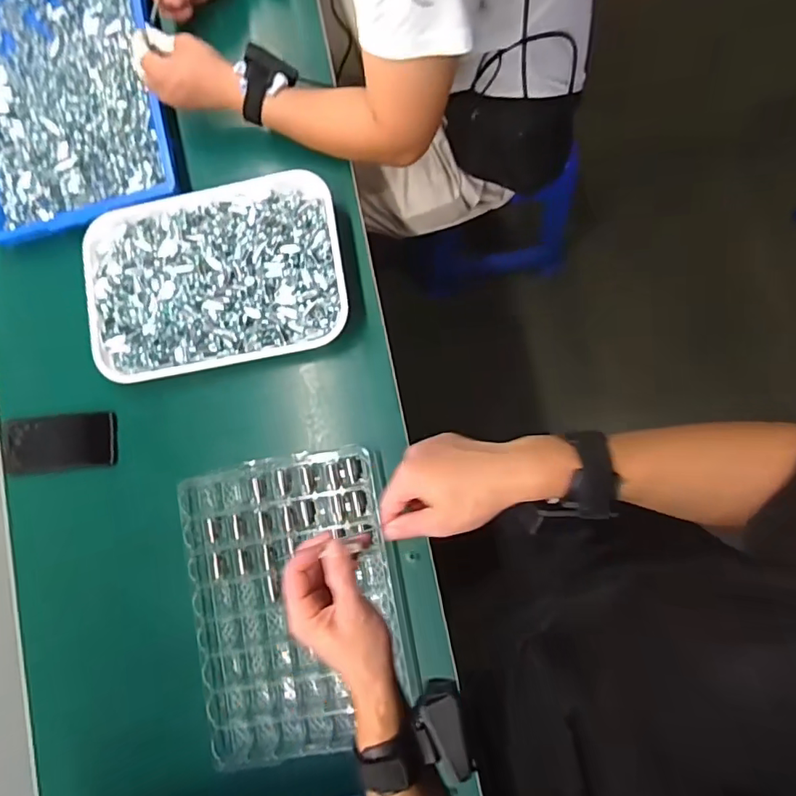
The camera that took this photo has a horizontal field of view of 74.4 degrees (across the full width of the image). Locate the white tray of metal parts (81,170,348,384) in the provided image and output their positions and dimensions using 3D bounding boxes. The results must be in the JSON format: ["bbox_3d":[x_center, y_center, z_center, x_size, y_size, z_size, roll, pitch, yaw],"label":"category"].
[{"bbox_3d":[-0.248,-0.166,0.705,0.346,0.033,0.248,-12,83,4],"label":"white tray of metal parts"}]

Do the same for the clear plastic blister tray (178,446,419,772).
[{"bbox_3d":[-0.126,0.248,0.653,0.257,0.029,0.345,-13,82,4],"label":"clear plastic blister tray"}]

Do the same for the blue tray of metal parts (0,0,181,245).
[{"bbox_3d":[-0.492,-0.458,0.767,0.293,0.031,0.431,-12,83,4],"label":"blue tray of metal parts"}]

